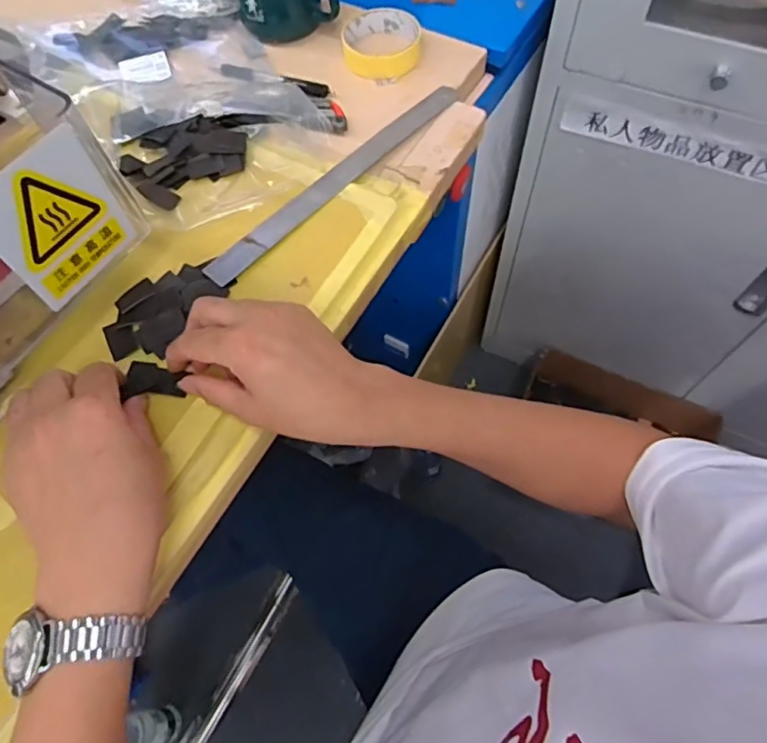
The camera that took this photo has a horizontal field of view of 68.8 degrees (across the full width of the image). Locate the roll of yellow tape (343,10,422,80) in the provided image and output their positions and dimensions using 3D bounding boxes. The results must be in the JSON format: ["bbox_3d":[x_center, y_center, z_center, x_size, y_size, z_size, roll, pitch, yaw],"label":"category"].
[{"bbox_3d":[-0.001,-0.354,0.603,0.083,0.021,0.084,-3,63,1],"label":"roll of yellow tape"}]

